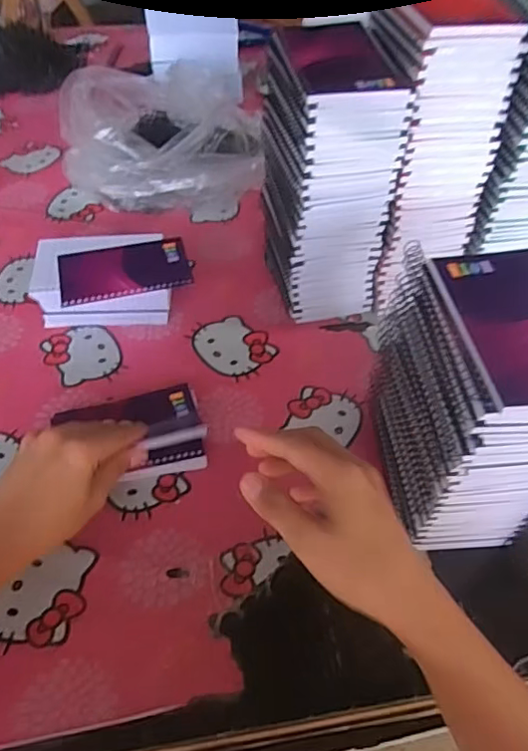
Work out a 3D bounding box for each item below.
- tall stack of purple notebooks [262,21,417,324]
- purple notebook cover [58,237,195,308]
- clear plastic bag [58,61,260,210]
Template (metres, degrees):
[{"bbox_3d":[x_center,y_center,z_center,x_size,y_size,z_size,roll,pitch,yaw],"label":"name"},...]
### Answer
[{"bbox_3d":[0.060,-0.186,0.573,0.112,0.260,0.133,-6,52,-7],"label":"tall stack of purple notebooks"},{"bbox_3d":[-0.140,-0.108,0.578,0.128,0.008,0.080,-10,53,-10],"label":"purple notebook cover"},{"bbox_3d":[-0.140,-0.326,0.756,0.242,0.115,0.259,-10,53,-10],"label":"clear plastic bag"}]

